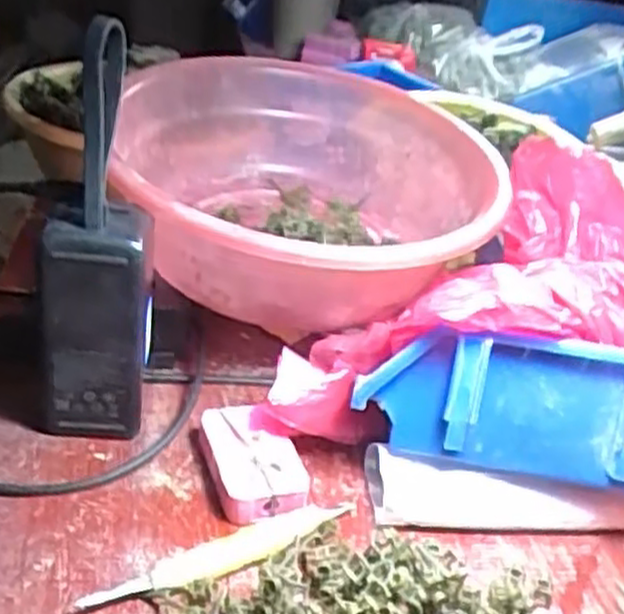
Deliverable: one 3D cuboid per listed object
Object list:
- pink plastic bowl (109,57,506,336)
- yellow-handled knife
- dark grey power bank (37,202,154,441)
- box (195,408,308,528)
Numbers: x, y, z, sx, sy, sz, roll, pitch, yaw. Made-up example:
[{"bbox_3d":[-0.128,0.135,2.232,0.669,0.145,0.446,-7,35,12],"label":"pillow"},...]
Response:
[{"bbox_3d":[-0.007,-0.077,0.516,0.244,0.101,0.257,15,32,11],"label":"pink plastic bowl"},{"bbox_3d":[-0.041,0.121,0.391,0.146,0.007,0.024,-14,38,-31],"label":"yellow-handled knife"},{"bbox_3d":[-0.117,0.013,0.430,0.061,0.136,0.040,4,32,-7],"label":"dark grey power bank"},{"bbox_3d":[-0.034,0.085,0.437,0.048,0.017,0.074,-5,34,-21],"label":"box"}]

